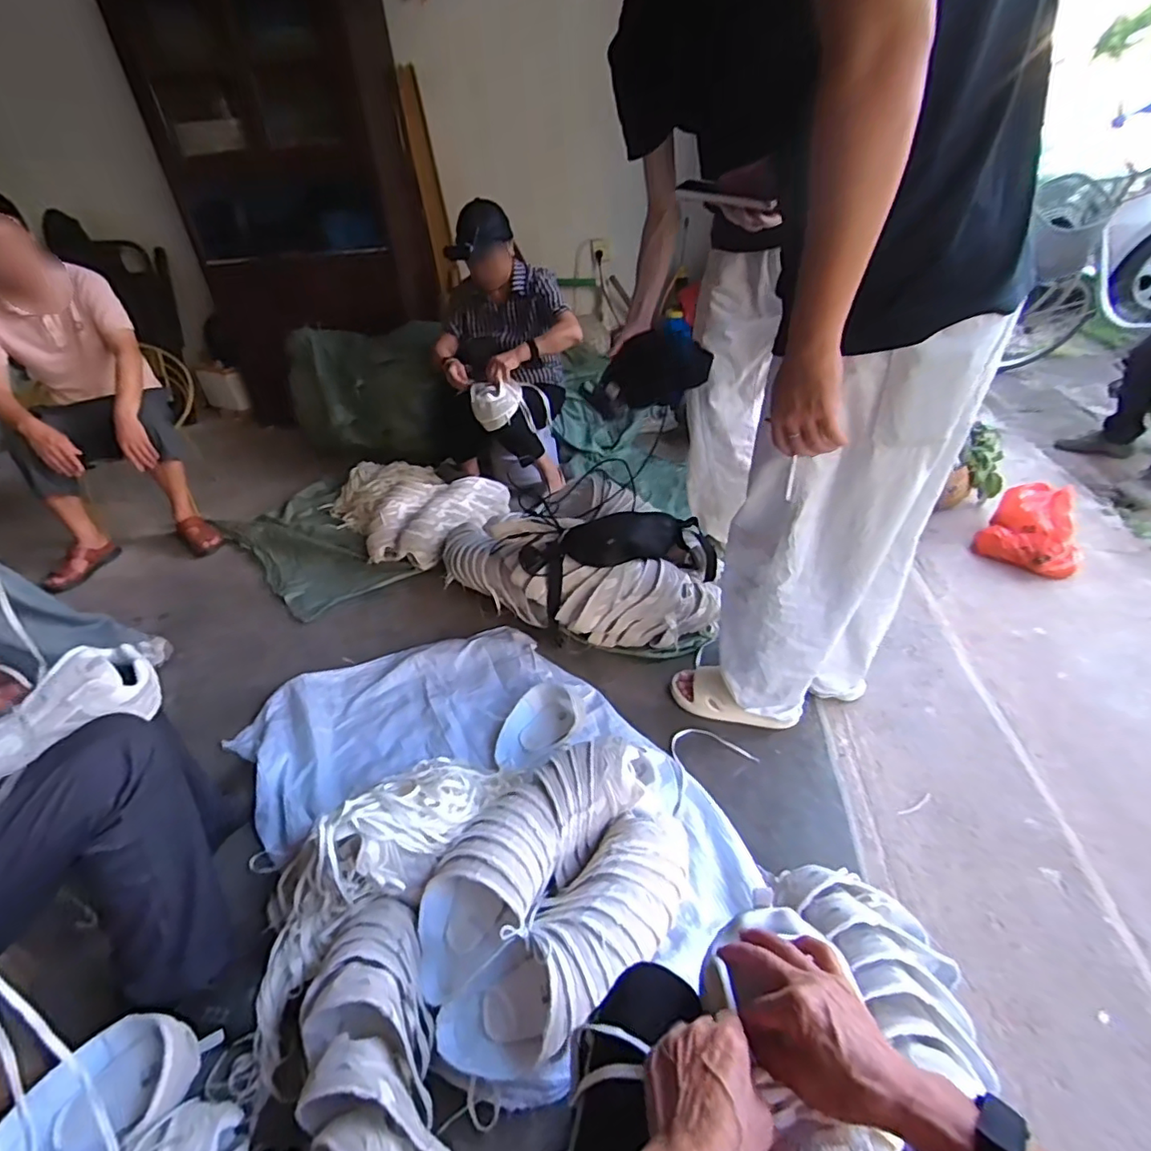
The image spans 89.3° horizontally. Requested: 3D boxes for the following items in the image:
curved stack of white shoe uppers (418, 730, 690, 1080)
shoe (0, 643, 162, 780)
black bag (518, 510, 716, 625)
[{"bbox_3d":[-0.030,0.483,0.911,0.449,0.179,0.307,-30,42,-29],"label":"curved stack of white shoe uppers"},{"bbox_3d":[-0.709,0.192,0.794,0.248,0.087,0.093,-26,40,-25],"label":"shoe"},{"bbox_3d":[0.101,-0.036,1.400,0.444,0.162,0.140,-12,36,-8],"label":"black bag"}]

